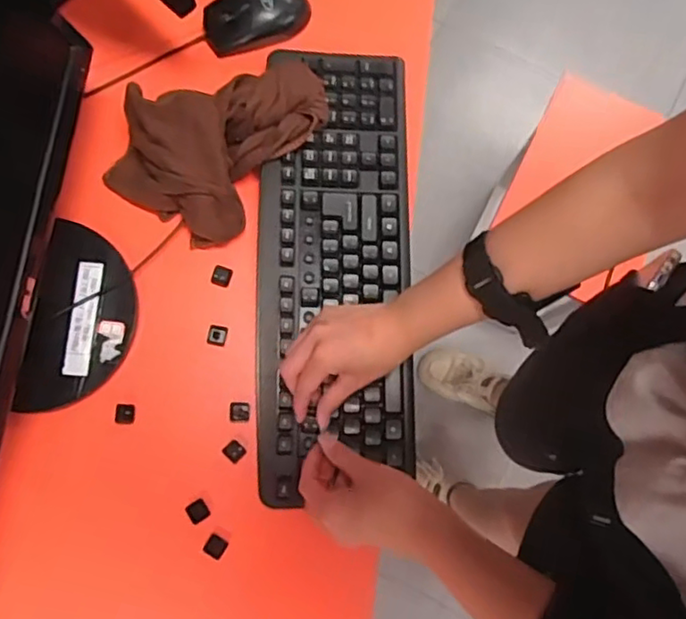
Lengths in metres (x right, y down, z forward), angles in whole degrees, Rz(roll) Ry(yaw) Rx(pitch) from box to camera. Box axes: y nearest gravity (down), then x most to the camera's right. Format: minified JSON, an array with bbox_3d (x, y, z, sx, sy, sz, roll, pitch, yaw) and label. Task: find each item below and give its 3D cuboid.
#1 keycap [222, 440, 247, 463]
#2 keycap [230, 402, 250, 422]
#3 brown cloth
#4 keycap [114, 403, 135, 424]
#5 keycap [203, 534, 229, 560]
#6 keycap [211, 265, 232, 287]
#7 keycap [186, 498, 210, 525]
[{"bbox_3d":[-0.097,0.127,0.546,0.018,0.009,0.017,42,80,8],"label":"keycap"},{"bbox_3d":[-0.094,0.093,0.558,0.018,0.004,0.018,-3,77,-1],"label":"keycap"},{"bbox_3d":[-0.117,-0.165,0.560,0.133,0.089,0.193,40,79,5],"label":"brown cloth"},{"bbox_3d":[-0.196,0.093,0.549,0.017,0.004,0.018,-1,77,-1],"label":"keycap"},{"bbox_3d":[-0.110,0.205,0.529,0.018,0.004,0.017,30,79,6],"label":"keycap"},{"bbox_3d":[-0.115,-0.032,0.577,0.018,0.004,0.019,15,78,3],"label":"keycap"},{"bbox_3d":[-0.128,0.177,0.536,0.017,0.004,0.018,-35,80,-8],"label":"keycap"}]

